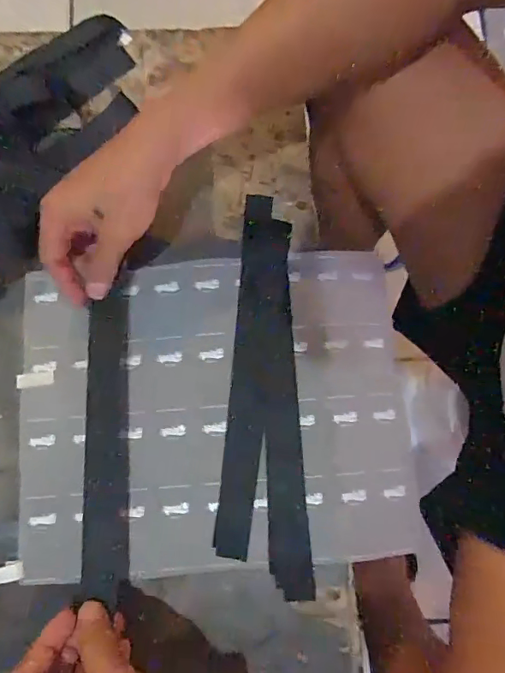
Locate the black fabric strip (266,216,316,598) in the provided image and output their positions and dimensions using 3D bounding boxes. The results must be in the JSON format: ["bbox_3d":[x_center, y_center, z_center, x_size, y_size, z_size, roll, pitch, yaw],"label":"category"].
[{"bbox_3d":[0.025,0.051,0.408,0.032,0.006,0.309,-3,78,4],"label":"black fabric strip"}]

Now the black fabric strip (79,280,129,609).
[{"bbox_3d":[-0.121,0.081,0.403,0.036,0.005,0.247,-1,79,-2],"label":"black fabric strip"}]

